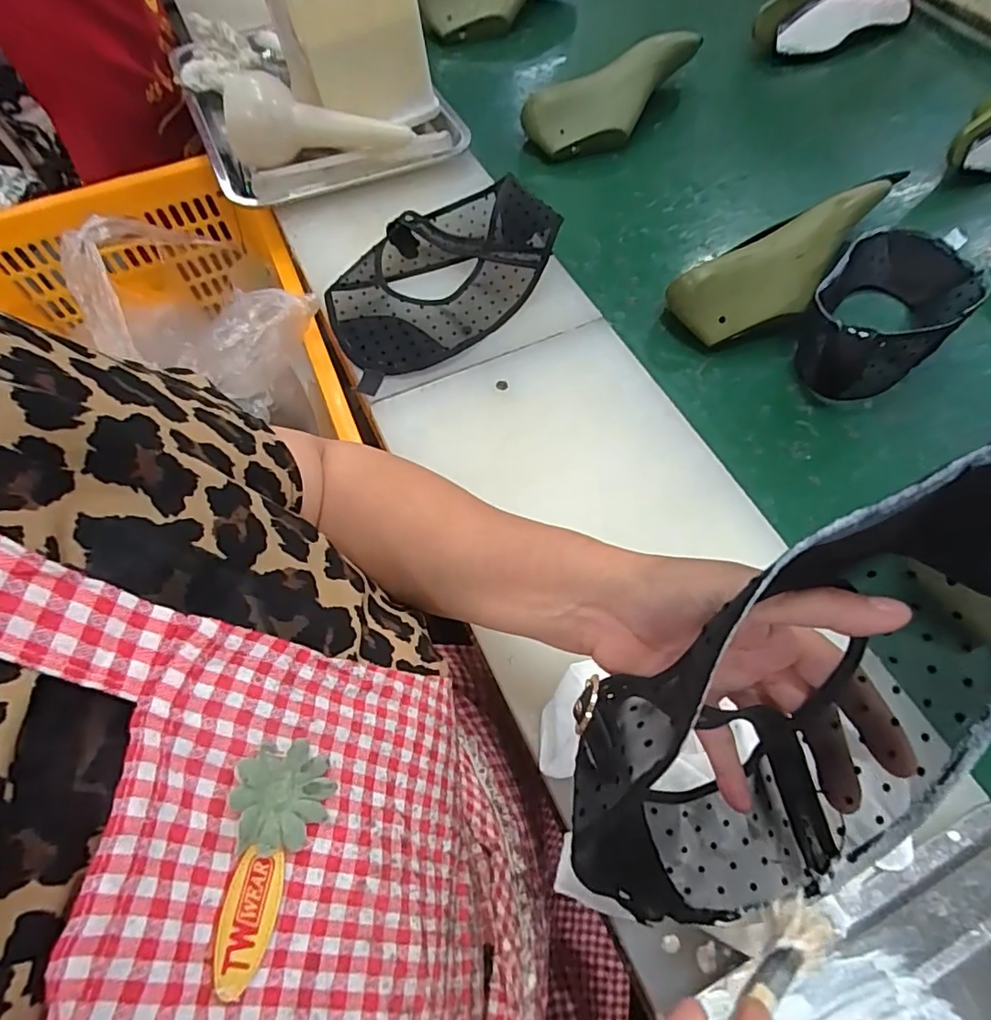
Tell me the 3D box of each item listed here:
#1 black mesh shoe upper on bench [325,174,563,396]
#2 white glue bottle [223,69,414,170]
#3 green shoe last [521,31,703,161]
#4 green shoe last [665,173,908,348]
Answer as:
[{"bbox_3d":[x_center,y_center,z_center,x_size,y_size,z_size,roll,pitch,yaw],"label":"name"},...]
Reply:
[{"bbox_3d":[-0.058,-0.233,0.556,0.251,0.042,0.154,-41,70,-17],"label":"black mesh shoe upper on bench"},{"bbox_3d":[-0.198,-0.433,0.640,0.202,0.071,0.065,2,64,1],"label":"white glue bottle"},{"bbox_3d":[0.171,-0.547,0.760,0.258,0.088,0.082,-24,66,-11],"label":"green shoe last"},{"bbox_3d":[0.309,-0.256,0.597,0.260,0.082,0.087,-30,68,-14],"label":"green shoe last"}]

